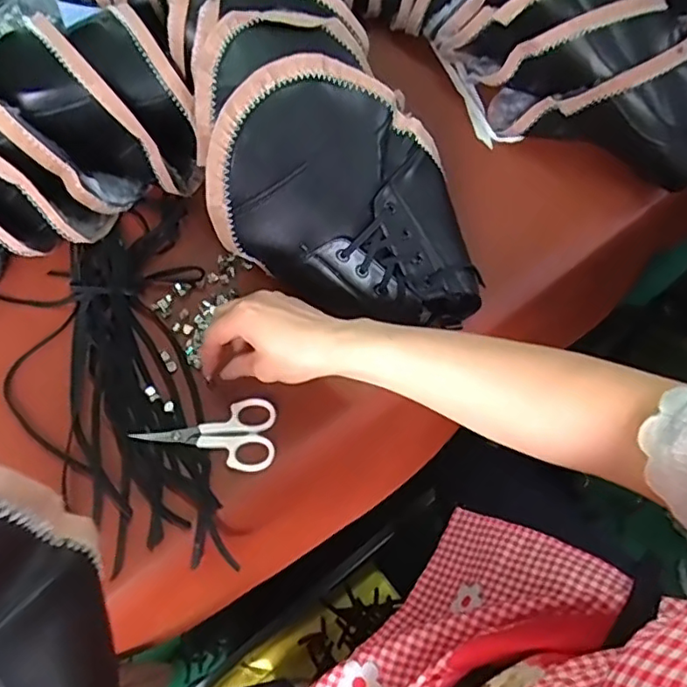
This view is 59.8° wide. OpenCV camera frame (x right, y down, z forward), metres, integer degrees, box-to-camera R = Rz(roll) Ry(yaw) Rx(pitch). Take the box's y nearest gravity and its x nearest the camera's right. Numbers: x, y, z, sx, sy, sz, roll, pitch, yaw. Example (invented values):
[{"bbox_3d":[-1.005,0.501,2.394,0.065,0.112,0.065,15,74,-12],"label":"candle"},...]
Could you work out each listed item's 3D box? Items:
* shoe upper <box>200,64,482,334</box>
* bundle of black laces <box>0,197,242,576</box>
[{"bbox_3d":[0.019,-0.128,0.490,0.206,0.155,0.143,14,59,10],"label":"shoe upper"},{"bbox_3d":[-0.199,0.023,0.528,0.176,0.021,0.351,-18,60,-10],"label":"bundle of black laces"}]

